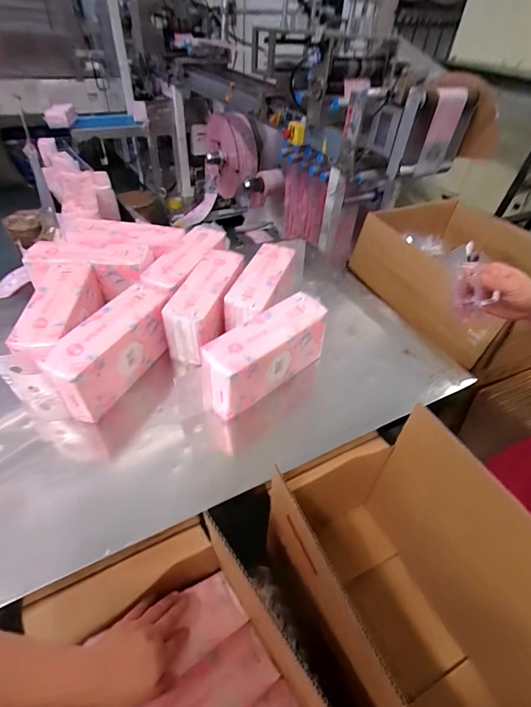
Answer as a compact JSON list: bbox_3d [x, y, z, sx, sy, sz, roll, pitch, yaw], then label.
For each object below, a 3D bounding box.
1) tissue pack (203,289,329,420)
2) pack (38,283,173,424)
[{"bbox_3d":[0.002,0.000,0.695,0.264,0.126,0.084,-34,56,-31],"label":"tissue pack"},{"bbox_3d":[-0.284,-0.010,0.687,0.083,0.131,0.261,21,48,17],"label":"pack"}]

